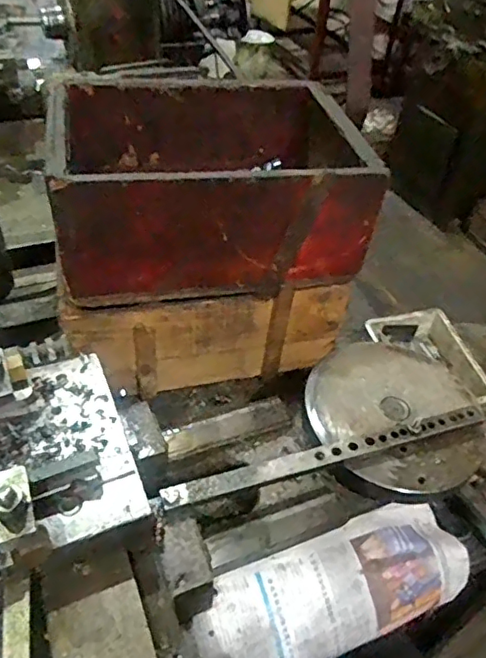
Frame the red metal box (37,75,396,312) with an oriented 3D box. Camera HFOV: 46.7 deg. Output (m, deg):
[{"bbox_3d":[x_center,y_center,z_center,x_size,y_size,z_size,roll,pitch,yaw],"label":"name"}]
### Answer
[{"bbox_3d":[-0.038,-0.178,0.683,0.338,0.156,0.247,-5,45,-11],"label":"red metal box"}]

